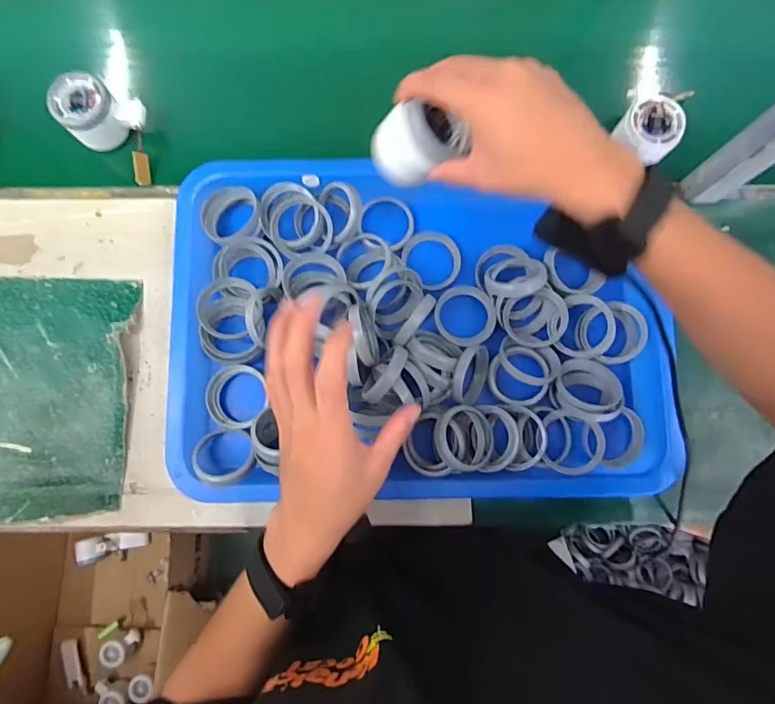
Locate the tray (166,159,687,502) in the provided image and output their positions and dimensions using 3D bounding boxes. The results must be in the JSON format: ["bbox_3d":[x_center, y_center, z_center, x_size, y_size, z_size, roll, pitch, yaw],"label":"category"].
[{"bbox_3d":[0.033,-0.024,0.483,0.465,0.072,0.318,0,81,0],"label":"tray"}]

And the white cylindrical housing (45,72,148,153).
[{"bbox_3d":[-0.302,-0.257,0.524,0.082,0.058,0.047,-16,82,-3],"label":"white cylindrical housing"}]

